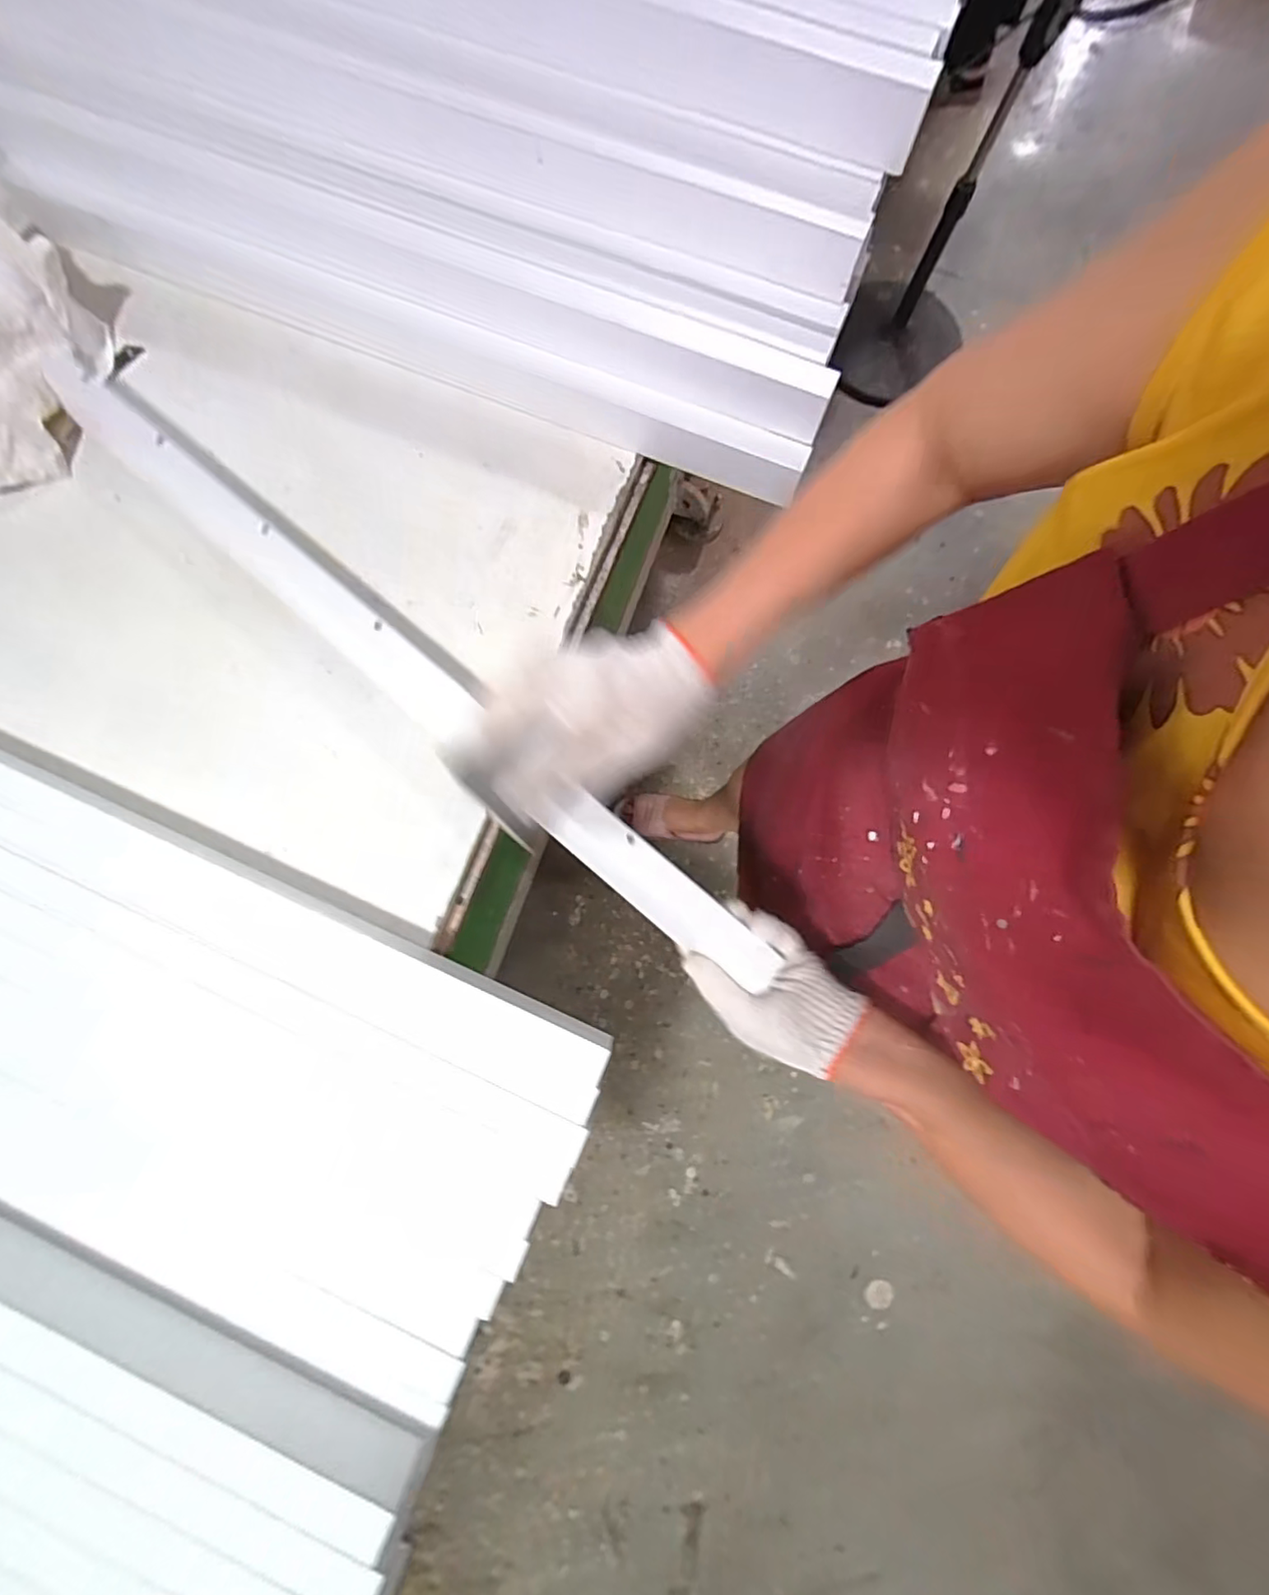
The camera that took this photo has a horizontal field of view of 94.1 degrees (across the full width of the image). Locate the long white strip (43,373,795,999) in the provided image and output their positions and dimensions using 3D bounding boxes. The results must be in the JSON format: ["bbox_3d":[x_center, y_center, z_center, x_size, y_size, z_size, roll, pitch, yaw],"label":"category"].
[{"bbox_3d":[-0.209,-0.116,0.467,0.764,0.020,0.058,40,124,8],"label":"long white strip"}]

